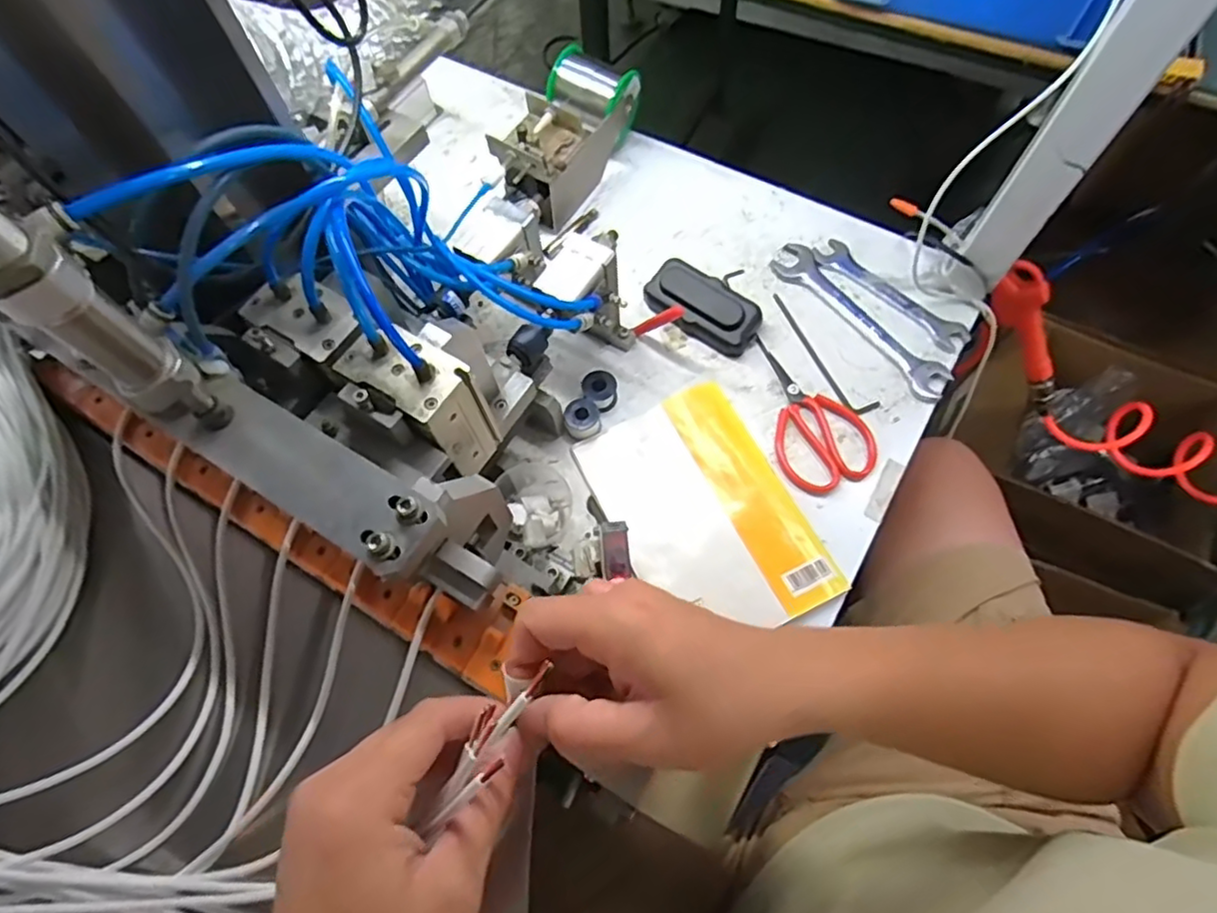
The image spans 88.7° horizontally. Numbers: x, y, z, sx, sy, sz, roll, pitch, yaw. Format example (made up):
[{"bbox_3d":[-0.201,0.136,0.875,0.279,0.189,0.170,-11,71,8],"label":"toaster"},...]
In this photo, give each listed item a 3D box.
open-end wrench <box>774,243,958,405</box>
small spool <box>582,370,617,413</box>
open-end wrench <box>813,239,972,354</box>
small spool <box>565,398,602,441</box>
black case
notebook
[{"bbox_3d":[0.227,-0.128,0.567,0.038,0.006,0.196,-35,70,-13],"label":"open-end wrench"},{"bbox_3d":[-0.007,-0.057,0.539,0.029,0.027,0.026,-2,66,1],"label":"small spool"},{"bbox_3d":[0.259,-0.151,0.575,0.032,0.006,0.156,-40,71,-15],"label":"open-end wrench"},{"bbox_3d":[-0.022,-0.033,0.533,0.029,0.023,0.032,-11,66,-3],"label":"small spool"},{"bbox_3d":[0.085,-0.136,0.565,0.105,0.033,0.045,34,71,15],"label":"black case"},{"bbox_3d":[0.077,0.044,0.498,0.136,0.008,0.201,-26,68,-10],"label":"notebook"}]

